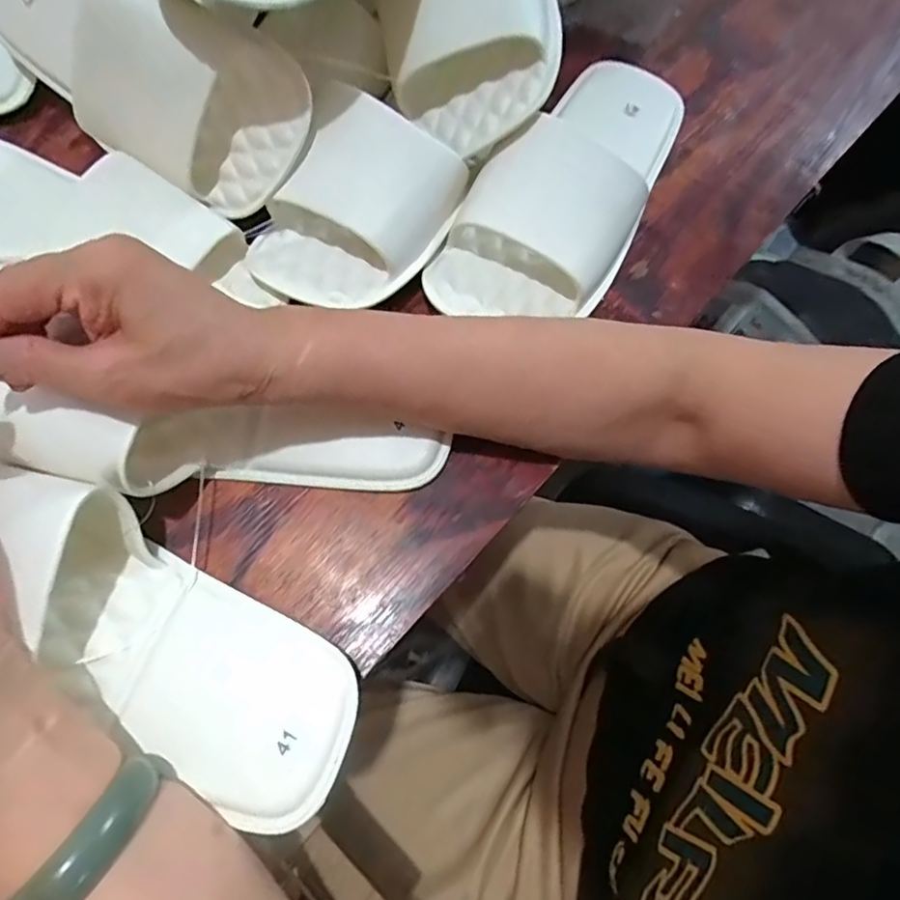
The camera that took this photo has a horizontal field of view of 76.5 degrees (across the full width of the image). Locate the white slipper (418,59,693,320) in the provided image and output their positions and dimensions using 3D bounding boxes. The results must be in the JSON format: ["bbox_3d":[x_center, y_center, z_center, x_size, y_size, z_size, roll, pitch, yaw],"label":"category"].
[{"bbox_3d":[0.084,-0.174,0.357,0.099,0.055,0.240,32,72,7],"label":"white slipper"}]

